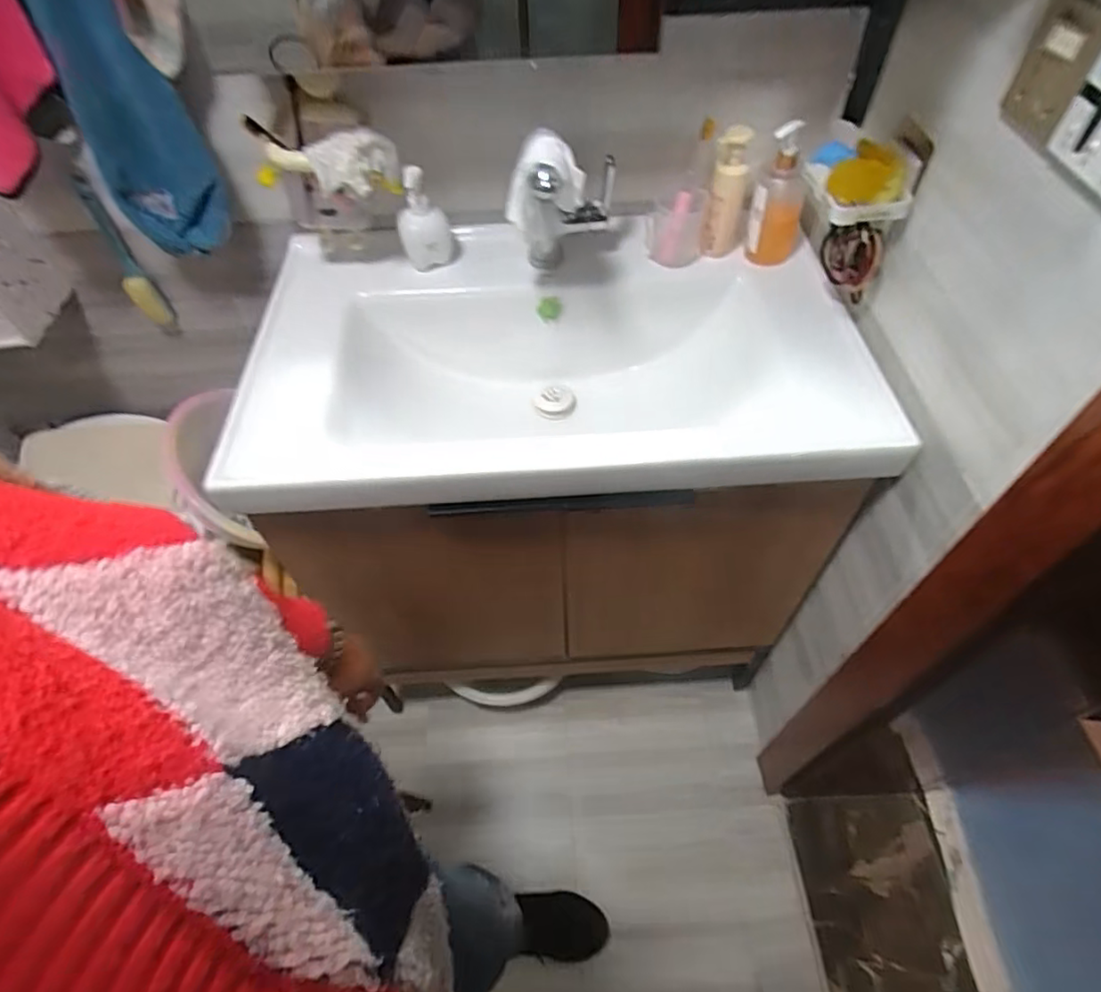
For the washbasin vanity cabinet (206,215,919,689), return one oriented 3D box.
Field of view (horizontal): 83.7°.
[{"bbox_3d":[0.018,-0.037,1.072,0.787,0.619,0.501,-3,53,0],"label":"washbasin vanity cabinet"}]

